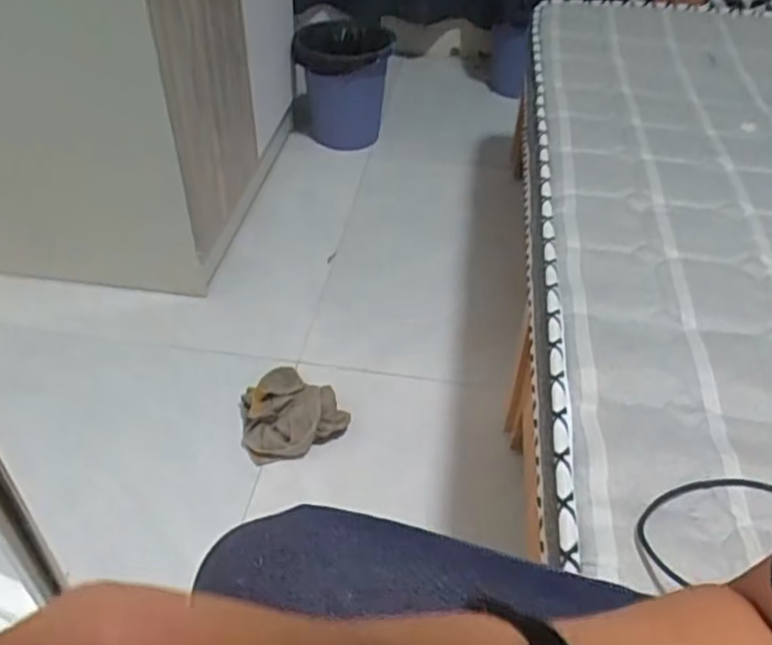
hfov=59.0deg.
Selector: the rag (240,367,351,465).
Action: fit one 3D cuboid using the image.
[{"bbox_3d":[-0.157,0.141,1.067,0.155,0.067,0.159,-26,49,-28],"label":"rag"}]

